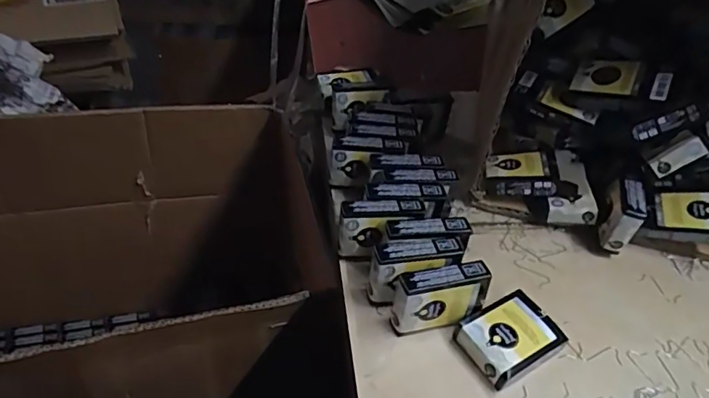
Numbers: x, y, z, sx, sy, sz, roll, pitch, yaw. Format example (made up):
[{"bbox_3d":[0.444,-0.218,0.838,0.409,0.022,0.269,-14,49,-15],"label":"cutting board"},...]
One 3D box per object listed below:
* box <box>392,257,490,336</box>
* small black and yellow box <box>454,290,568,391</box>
[{"bbox_3d":[0.068,0.079,0.425,0.075,0.054,0.028,-4,42,-8],"label":"box"},{"bbox_3d":[0.125,0.112,0.425,0.076,0.028,0.054,-17,47,-25],"label":"small black and yellow box"}]

